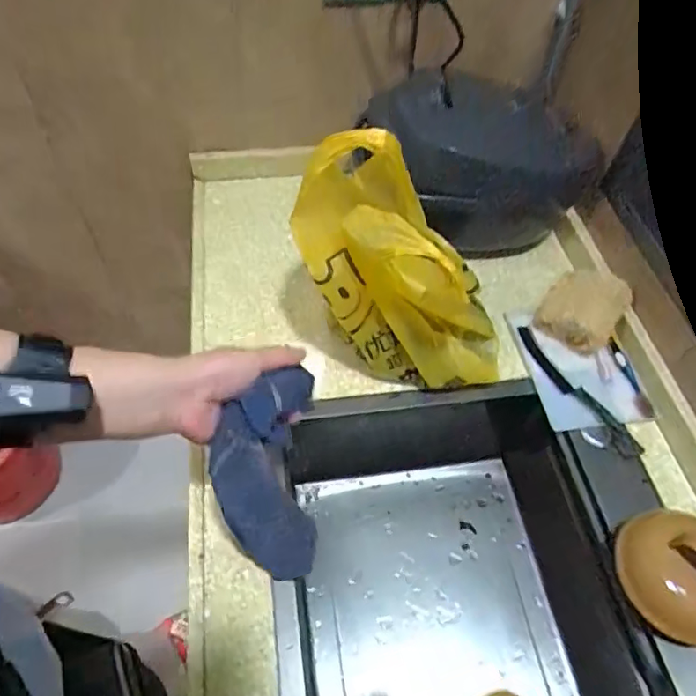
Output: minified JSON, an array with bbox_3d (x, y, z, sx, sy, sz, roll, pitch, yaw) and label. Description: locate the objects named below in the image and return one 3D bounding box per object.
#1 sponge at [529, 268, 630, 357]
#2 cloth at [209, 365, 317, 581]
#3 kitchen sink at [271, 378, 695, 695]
[{"bbox_3d":[0.302,-0.048,0.702,0.093,0.095,0.075,31,59,18],"label":"sponge"},{"bbox_3d":[-0.070,0.137,0.512,0.098,0.249,0.063,-12,35,-13],"label":"cloth"},{"bbox_3d":[0.161,0.420,0.578,0.402,0.245,0.725,-5,55,-7],"label":"kitchen sink"}]

